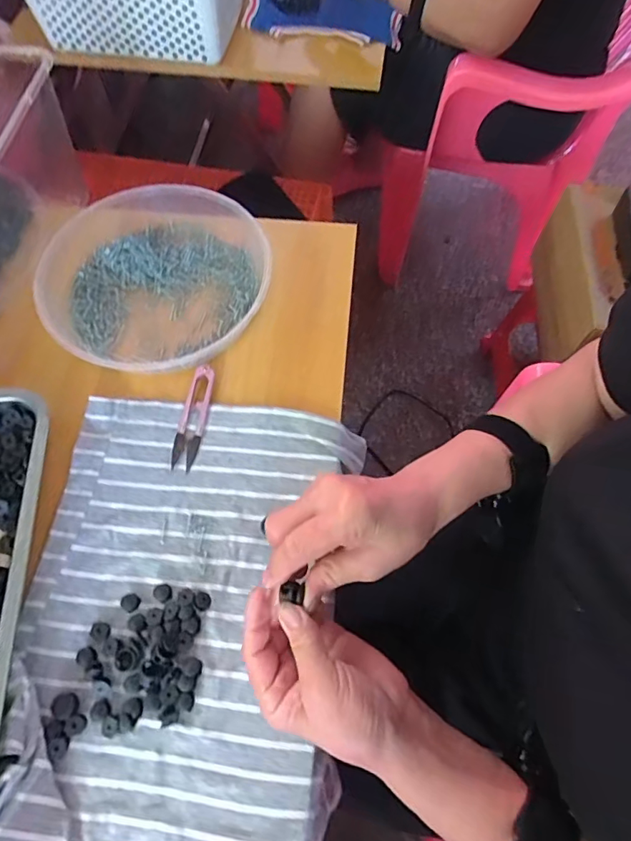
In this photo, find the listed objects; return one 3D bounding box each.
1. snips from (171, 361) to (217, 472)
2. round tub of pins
[{"bbox_3d":[-0.113,-0.005,0.472,0.024,0.009,0.102,7,66,4],"label":"snips"},{"bbox_3d":[-0.168,-0.153,0.522,0.218,0.040,0.225,0,65,1],"label":"round tub of pins"}]

